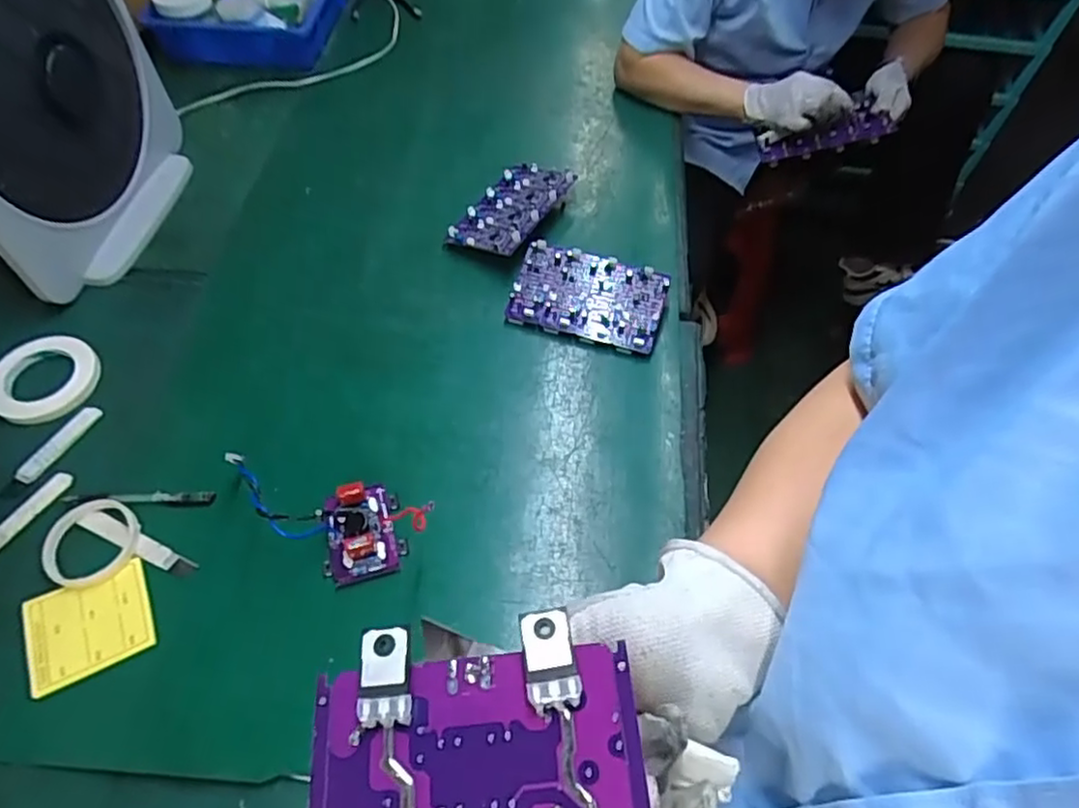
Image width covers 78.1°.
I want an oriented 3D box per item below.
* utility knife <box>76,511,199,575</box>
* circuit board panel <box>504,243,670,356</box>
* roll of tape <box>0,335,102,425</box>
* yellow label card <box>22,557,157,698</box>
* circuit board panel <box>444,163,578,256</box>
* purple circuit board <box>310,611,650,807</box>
[{"bbox_3d":[-0.412,0.142,0.680,0.138,0.004,0.021,22,59,13],"label":"utility knife"},{"bbox_3d":[0.061,-0.135,0.840,0.189,0.014,0.112,15,76,8],"label":"circuit board panel"},{"bbox_3d":[-0.588,-0.032,0.787,0.119,0.010,0.122,1,57,-1],"label":"roll of tape"},{"bbox_3d":[-0.430,0.210,0.636,0.107,0.004,0.096,-23,60,-15],"label":"yellow label card"},{"bbox_3d":[-0.038,-0.276,0.930,0.115,0.020,0.184,19,59,30],"label":"circuit board panel"},{"bbox_3d":[-0.019,0.106,0.191,0.095,0.016,0.080,-5,57,-5],"label":"purple circuit board"}]

